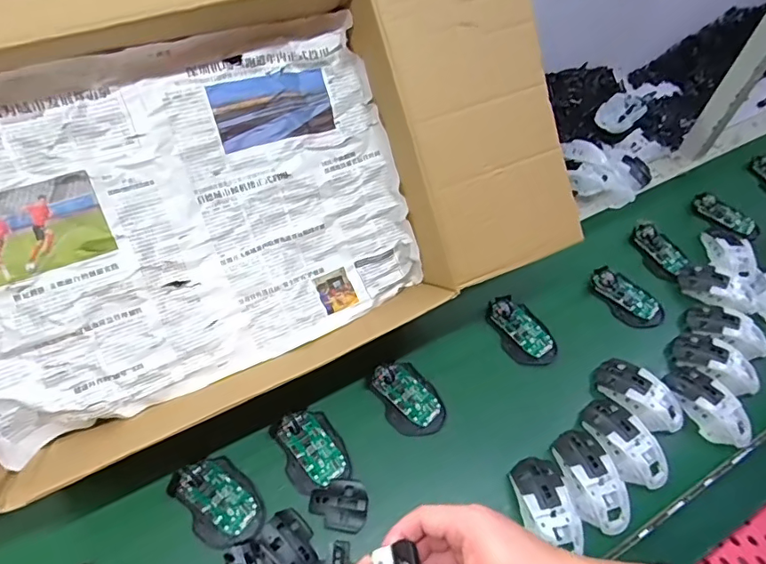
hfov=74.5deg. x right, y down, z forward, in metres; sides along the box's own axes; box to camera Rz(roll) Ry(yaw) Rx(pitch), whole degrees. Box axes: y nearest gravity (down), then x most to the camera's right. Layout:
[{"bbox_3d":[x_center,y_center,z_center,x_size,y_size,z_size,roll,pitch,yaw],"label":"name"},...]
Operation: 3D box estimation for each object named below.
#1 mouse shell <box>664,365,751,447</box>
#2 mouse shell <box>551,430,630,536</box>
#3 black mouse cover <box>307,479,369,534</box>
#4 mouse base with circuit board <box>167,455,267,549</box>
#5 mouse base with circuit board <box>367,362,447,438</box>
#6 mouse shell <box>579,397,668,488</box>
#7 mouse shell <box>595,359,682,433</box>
[{"bbox_3d":[0.424,0.160,0.656,0.071,0.035,0.116,-19,57,-17],"label":"mouse shell"},{"bbox_3d":[0.247,0.232,0.594,0.062,0.038,0.114,-14,56,-14],"label":"mouse shell"},{"bbox_3d":[-0.051,0.251,0.572,0.068,0.016,0.055,10,54,3],"label":"black mouse cover"},{"bbox_3d":[-0.184,0.245,0.568,0.072,0.017,0.106,-36,64,-26],"label":"mouse base with circuit board"},{"bbox_3d":[0.034,0.151,0.657,0.070,0.032,0.101,-27,60,-21],"label":"mouse base with circuit board"},{"bbox_3d":[0.299,0.195,0.621,0.062,0.033,0.114,-17,57,-16],"label":"mouse shell"},{"bbox_3d":[0.337,0.144,0.657,0.054,0.031,0.111,-37,64,-26],"label":"mouse shell"}]

